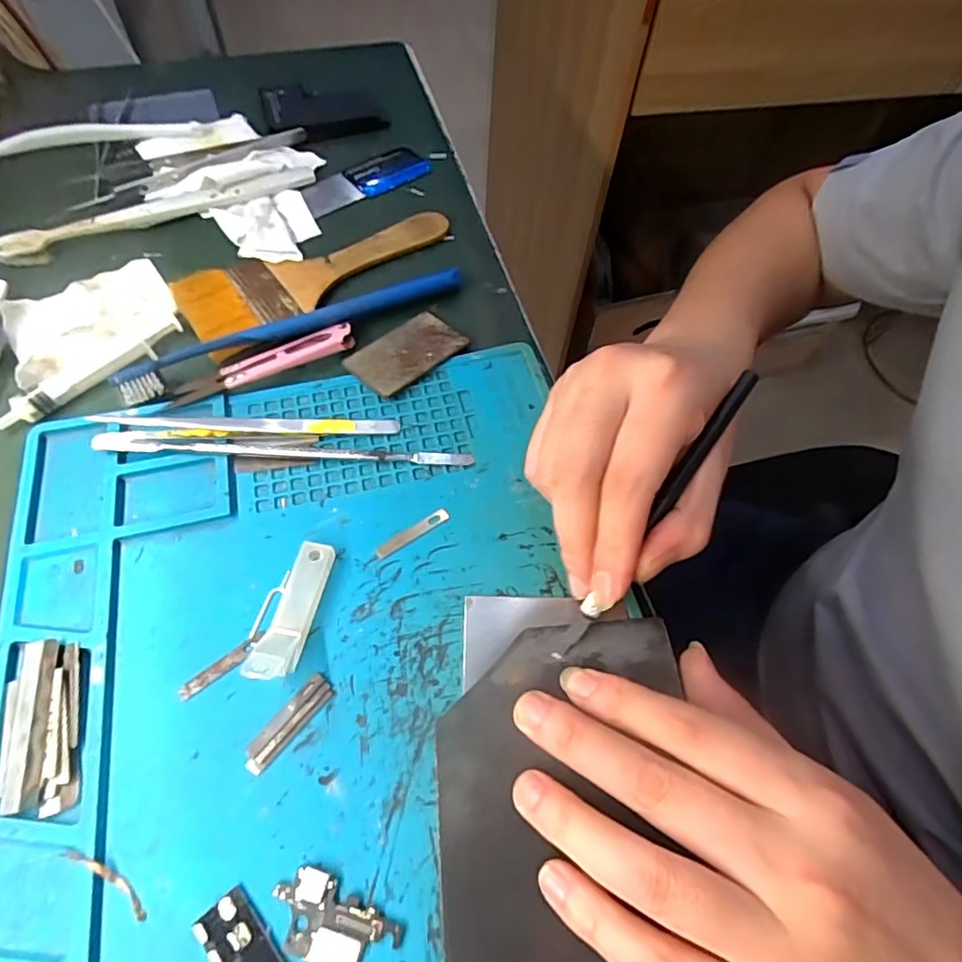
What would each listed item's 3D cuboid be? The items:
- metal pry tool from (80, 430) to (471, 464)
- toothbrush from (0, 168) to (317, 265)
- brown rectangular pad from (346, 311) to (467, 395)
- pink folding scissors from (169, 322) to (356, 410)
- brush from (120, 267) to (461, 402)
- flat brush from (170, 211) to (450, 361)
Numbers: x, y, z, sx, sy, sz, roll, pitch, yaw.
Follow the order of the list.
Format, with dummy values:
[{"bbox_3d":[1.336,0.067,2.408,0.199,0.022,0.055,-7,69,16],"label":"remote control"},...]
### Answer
[{"bbox_3d":[-0.090,-0.015,0.268,0.169,0.009,0.010,1,59,-2],"label":"metal pry tool"},{"bbox_3d":[-0.192,-0.166,0.350,0.184,0.011,0.014,-25,64,-17],"label":"toothbrush"},{"bbox_3d":[-0.039,-0.068,0.303,0.036,0.004,0.059,41,65,19],"label":"brown rectangular pad"},{"bbox_3d":[-0.110,-0.061,0.291,0.091,0.006,0.020,-20,63,-14],"label":"pink folding scissors"},{"bbox_3d":[-0.093,-0.081,0.300,0.184,0.013,0.014,-25,64,-17],"label":"brush"},{"bbox_3d":[-0.095,-0.127,0.333,0.158,0.006,0.065,-40,69,-23],"label":"flat brush"}]

